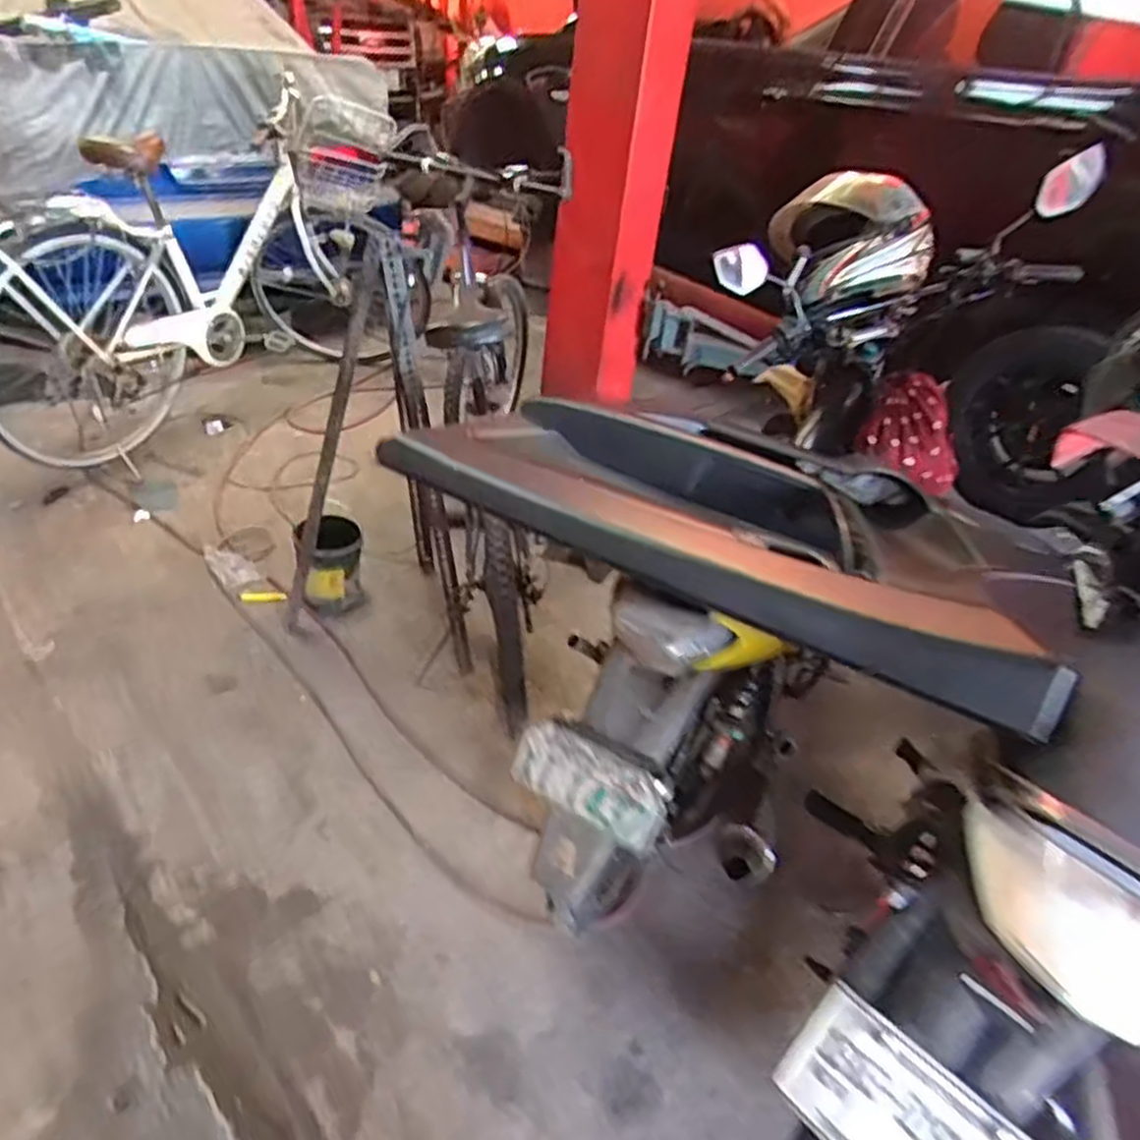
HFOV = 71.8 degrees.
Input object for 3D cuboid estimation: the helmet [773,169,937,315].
[{"bbox_3d":[0.549,-0.653,1.552,0.244,0.212,0.229,-3,40,-6],"label":"helmet"}]

